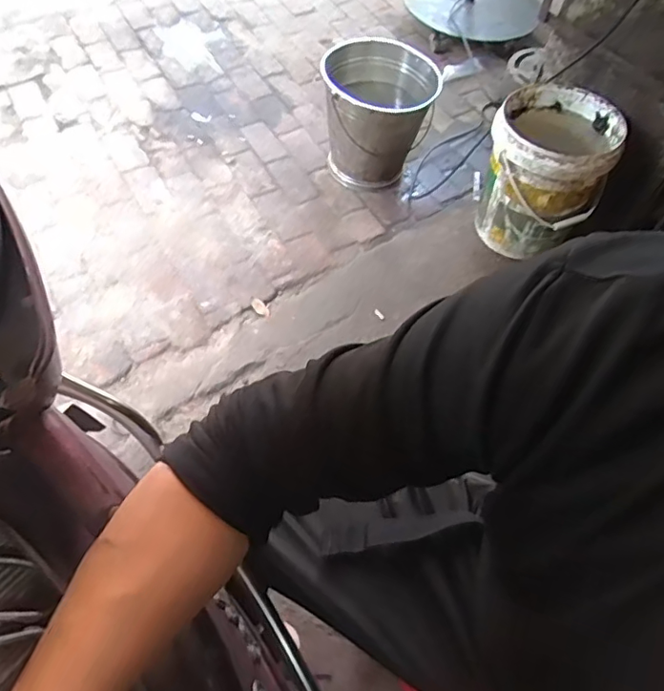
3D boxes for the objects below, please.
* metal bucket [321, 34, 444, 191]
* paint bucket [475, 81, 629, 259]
[{"bbox_3d":[0.131,-0.685,1.708,0.321,0.337,0.348,2,59,-3],"label":"metal bucket"},{"bbox_3d":[0.558,-0.458,1.489,0.288,0.364,0.311,2,59,-3],"label":"paint bucket"}]

